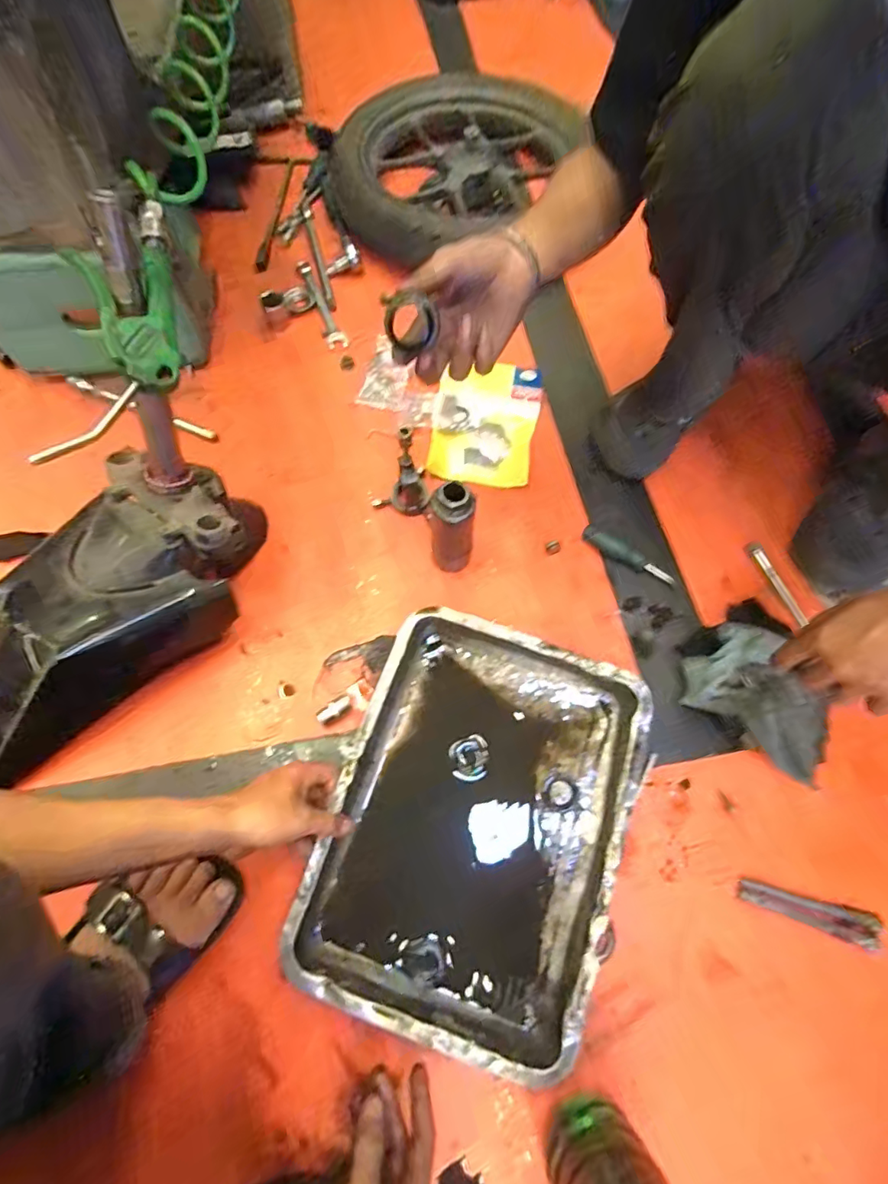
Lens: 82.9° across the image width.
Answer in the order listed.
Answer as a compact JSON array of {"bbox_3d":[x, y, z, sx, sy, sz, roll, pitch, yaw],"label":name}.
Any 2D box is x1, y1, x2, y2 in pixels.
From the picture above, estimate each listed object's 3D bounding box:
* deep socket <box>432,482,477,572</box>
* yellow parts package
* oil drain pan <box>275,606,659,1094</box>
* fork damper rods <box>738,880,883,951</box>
[{"bbox_3d":[0.012,-0.070,0.596,0.050,0.150,0.042,2,68,0],"label":"deep socket"},{"bbox_3d":[0.058,-0.243,0.724,0.148,0.028,0.185,8,68,3],"label":"yellow parts package"},{"bbox_3d":[0.039,0.232,0.525,0.286,0.058,0.381,19,69,7],"label":"oil drain pan"},{"bbox_3d":[0.371,0.327,0.510,0.135,0.008,0.030,14,68,5],"label":"fork damper rods"}]

